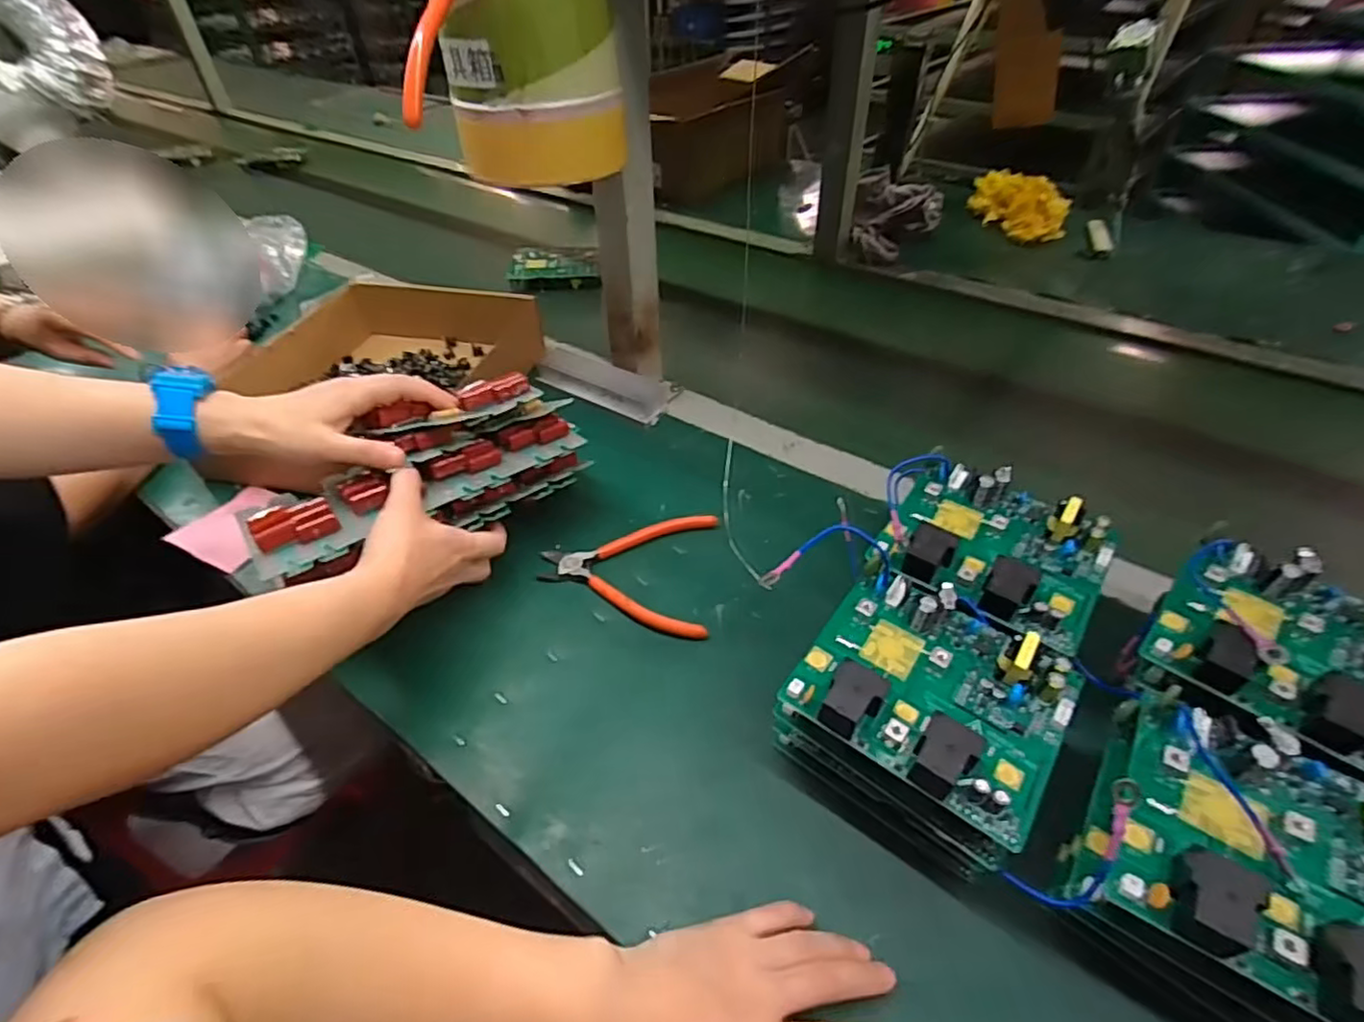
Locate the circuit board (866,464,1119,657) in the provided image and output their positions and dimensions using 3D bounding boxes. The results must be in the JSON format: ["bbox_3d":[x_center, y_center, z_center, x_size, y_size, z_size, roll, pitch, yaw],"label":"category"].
[{"bbox_3d":[0.202,0.020,0.419,0.133,0.026,0.126,24,49,25],"label":"circuit board"}]

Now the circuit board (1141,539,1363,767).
[{"bbox_3d":[0.349,0.078,0.362,0.135,0.043,0.112,32,53,31],"label":"circuit board"}]

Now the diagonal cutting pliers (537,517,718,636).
[{"bbox_3d":[-0.045,0.046,0.521,0.137,0.011,0.121,4,43,6],"label":"diagonal cutting pliers"}]

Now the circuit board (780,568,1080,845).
[{"bbox_3d":[0.141,0.088,0.351,0.128,0.030,0.124,26,50,27],"label":"circuit board"}]

